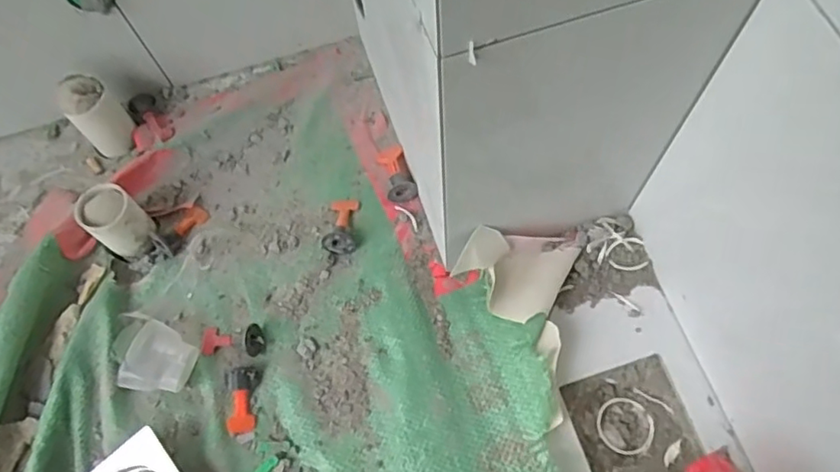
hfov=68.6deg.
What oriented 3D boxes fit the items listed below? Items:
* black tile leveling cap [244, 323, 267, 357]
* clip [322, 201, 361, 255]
[{"bbox_3d":[-0.154,0.096,0.572,0.011,0.024,0.030,-6,71,30],"label":"black tile leveling cap"},{"bbox_3d":[-0.078,-0.012,0.619,0.031,0.020,0.060,5,68,5],"label":"clip"}]

